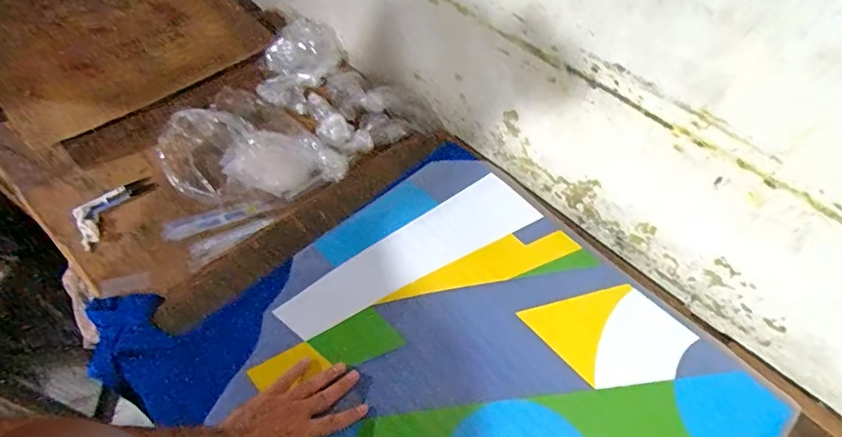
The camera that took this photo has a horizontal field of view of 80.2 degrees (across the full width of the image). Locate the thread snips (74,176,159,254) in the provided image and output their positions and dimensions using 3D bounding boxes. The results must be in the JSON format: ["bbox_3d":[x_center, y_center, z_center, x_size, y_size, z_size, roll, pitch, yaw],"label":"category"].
[{"bbox_3d":[-0.482,-0.019,0.781,0.054,0.029,0.142,25,56,13],"label":"thread snips"}]

